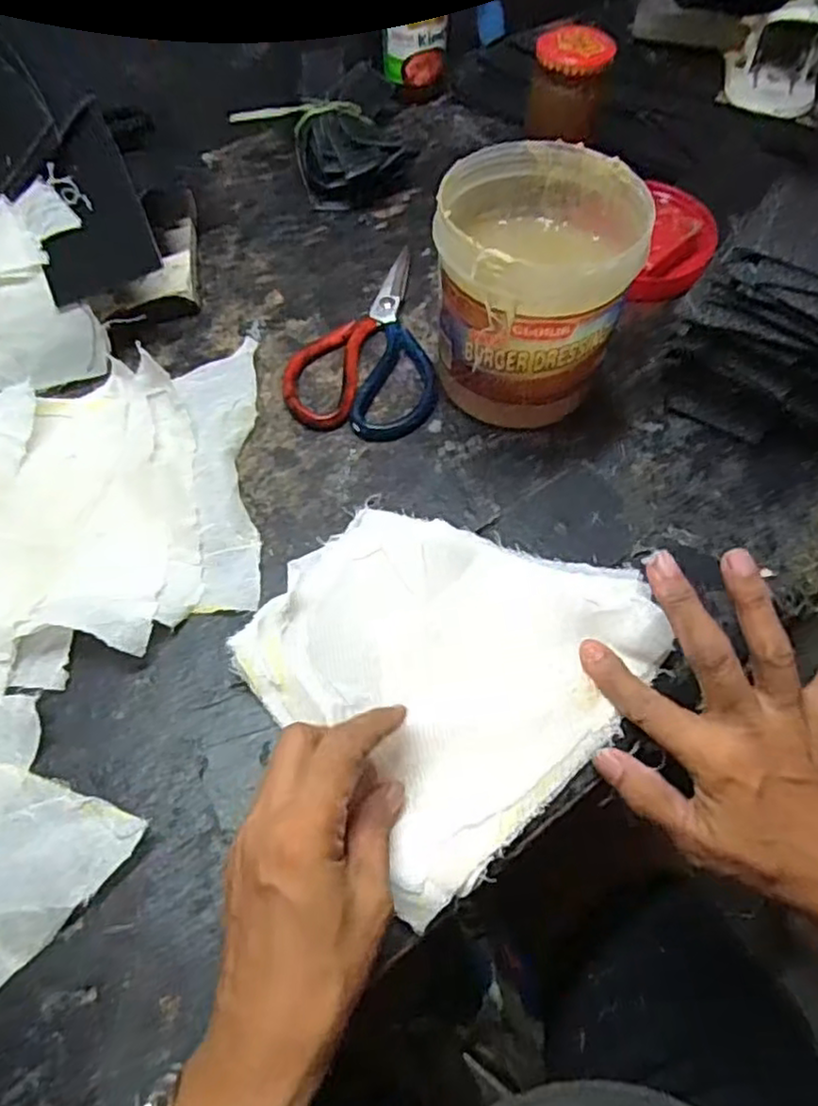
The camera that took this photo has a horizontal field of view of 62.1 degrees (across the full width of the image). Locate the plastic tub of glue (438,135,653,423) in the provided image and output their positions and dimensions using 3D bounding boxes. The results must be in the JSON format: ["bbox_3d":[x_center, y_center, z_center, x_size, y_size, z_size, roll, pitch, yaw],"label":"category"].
[{"bbox_3d":[0.076,-0.163,0.432,0.114,0.128,0.120,0,60,-1],"label":"plastic tub of glue"}]

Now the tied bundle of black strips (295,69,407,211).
[{"bbox_3d":[-0.052,-0.348,0.588,0.090,0.050,0.124,-8,60,-5],"label":"tied bundle of black strips"}]

